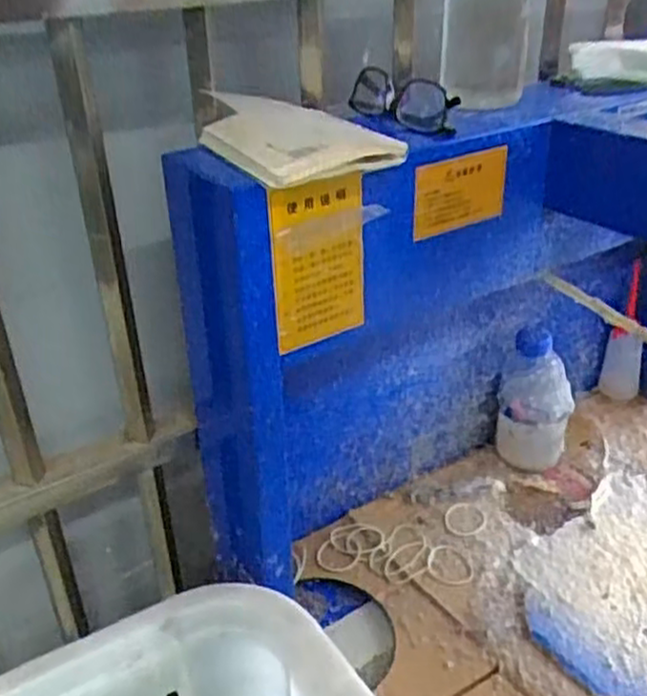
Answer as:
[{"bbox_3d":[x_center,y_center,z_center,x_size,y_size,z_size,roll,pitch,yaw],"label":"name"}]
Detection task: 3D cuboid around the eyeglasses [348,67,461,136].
[{"bbox_3d":[0.066,-0.211,0.636,0.033,0.039,0.139,-15,32,-23],"label":"eyeglasses"}]

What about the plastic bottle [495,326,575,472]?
[{"bbox_3d":[0.260,0.063,0.918,0.080,0.155,0.096,8,31,16],"label":"plastic bottle"}]

